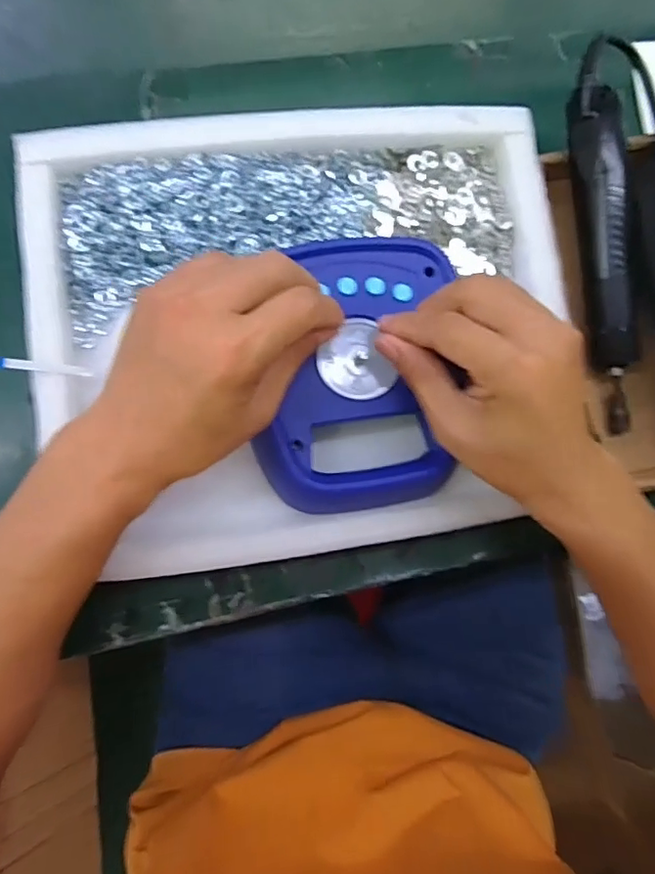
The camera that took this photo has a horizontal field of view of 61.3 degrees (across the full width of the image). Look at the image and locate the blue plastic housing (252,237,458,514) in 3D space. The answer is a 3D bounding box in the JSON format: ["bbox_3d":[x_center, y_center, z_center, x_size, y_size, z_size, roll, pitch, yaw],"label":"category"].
[{"bbox_3d":[0.019,-0.042,0.362,0.120,0.026,0.177,0,86,-5],"label":"blue plastic housing"}]

